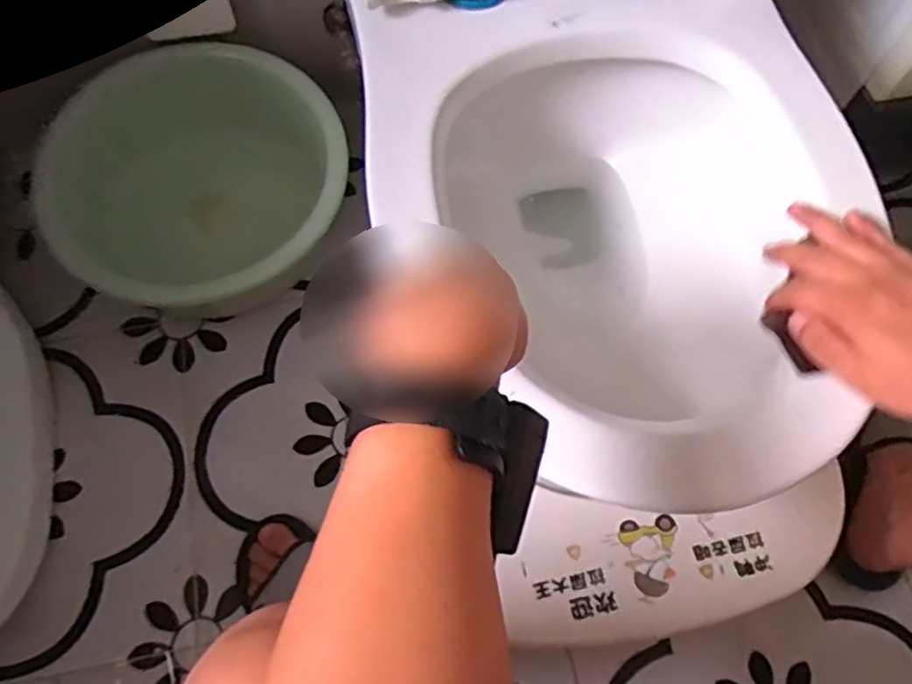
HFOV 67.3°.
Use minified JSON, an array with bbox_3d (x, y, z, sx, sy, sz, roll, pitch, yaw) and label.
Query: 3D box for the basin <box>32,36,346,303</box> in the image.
[{"bbox_3d":[-0.312,-0.193,0.869,0.305,0.164,0.336,14,67,4],"label":"basin"}]

